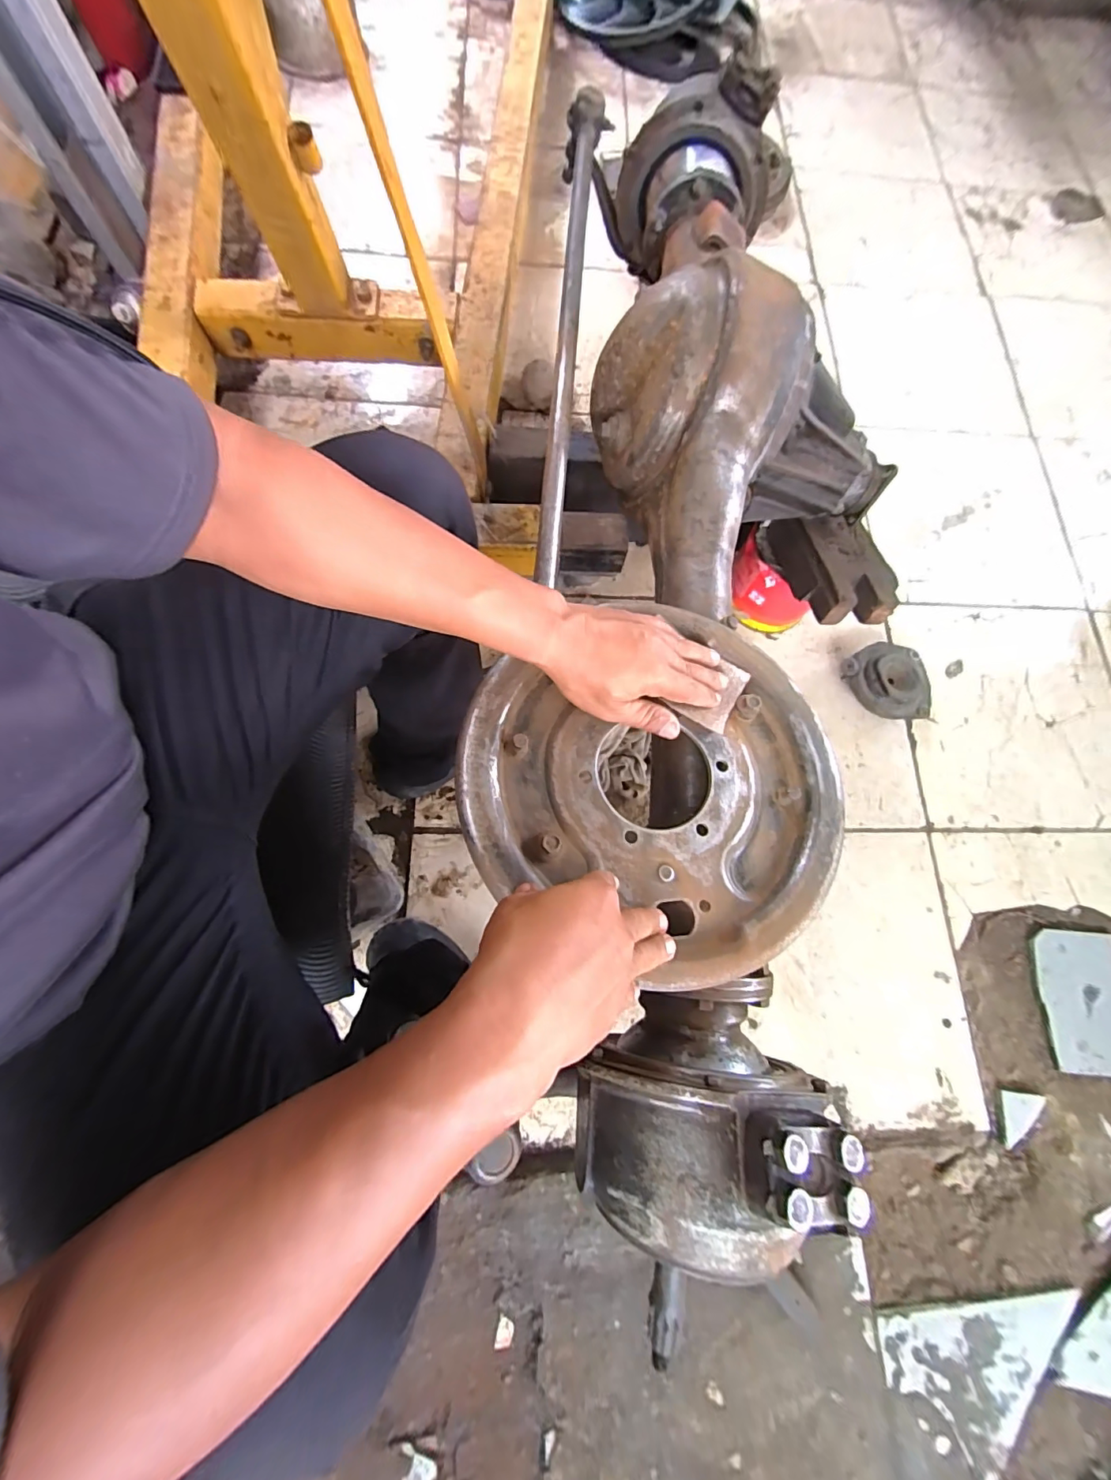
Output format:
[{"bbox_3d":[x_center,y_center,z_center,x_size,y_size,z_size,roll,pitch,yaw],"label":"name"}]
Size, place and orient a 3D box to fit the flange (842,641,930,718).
[{"bbox_3d":[0.551,-0.093,0.804,0.122,0.052,0.131,1,74,-3],"label":"flange"}]

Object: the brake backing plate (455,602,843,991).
[{"bbox_3d":[0.084,0.033,0.378,0.292,0.054,0.266,0,76,0],"label":"brake backing plate"}]

